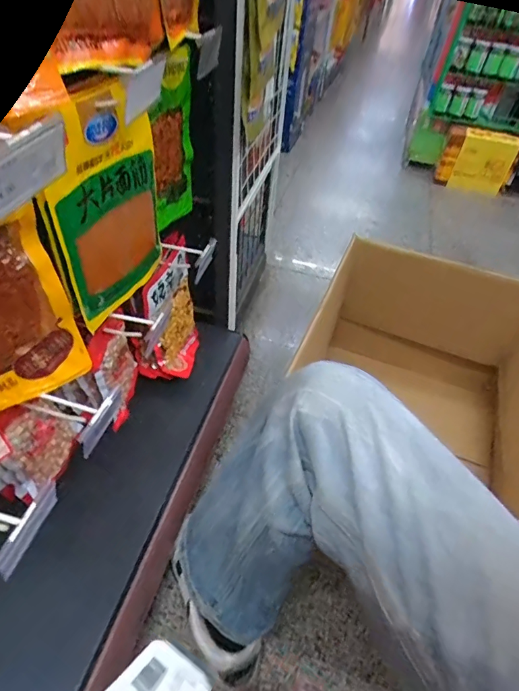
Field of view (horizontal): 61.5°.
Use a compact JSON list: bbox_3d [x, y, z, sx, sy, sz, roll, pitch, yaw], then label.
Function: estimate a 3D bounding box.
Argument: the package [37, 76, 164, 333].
[{"bbox_3d":[-0.184,-0.165,0.532,0.034,0.260,0.182,19,46,12],"label":"package"}]

